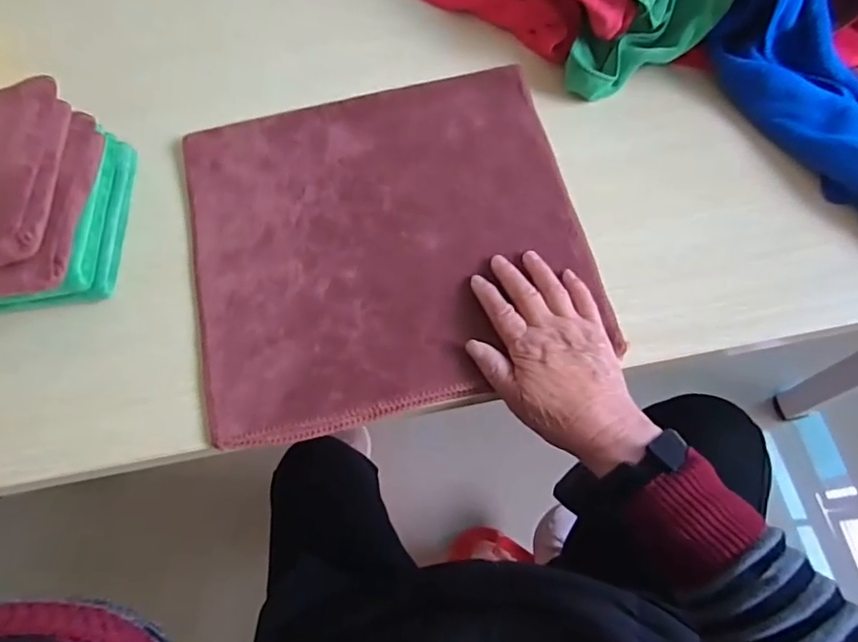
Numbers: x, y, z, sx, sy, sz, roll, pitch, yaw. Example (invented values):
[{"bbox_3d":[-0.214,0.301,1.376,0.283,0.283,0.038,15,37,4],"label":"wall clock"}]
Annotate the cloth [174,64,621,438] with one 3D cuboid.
[{"bbox_3d":[-0.038,-0.076,0.481,0.326,0.011,0.316,-13,66,-3],"label":"cloth"}]

